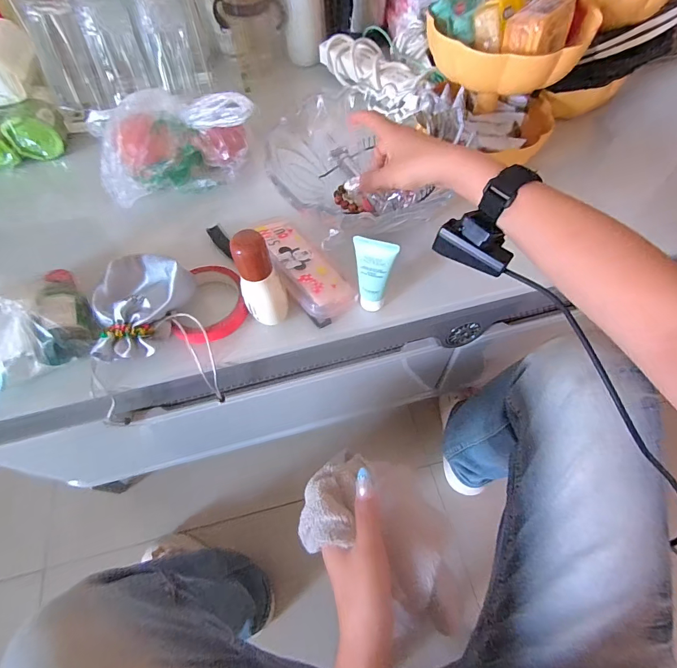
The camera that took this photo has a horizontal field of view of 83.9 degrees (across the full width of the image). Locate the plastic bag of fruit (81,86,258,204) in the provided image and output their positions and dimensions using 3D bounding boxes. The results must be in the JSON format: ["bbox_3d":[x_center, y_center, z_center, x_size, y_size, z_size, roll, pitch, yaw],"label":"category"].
[{"bbox_3d":[-0.219,-0.260,0.511,0.210,0.110,0.077,-12,60,-3],"label":"plastic bag of fruit"}]

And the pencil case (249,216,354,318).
[{"bbox_3d":[-0.049,-0.085,0.452,0.061,0.037,0.151,-33,63,-15],"label":"pencil case"}]

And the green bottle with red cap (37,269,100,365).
[{"bbox_3d":[-0.294,-0.026,0.405,0.037,0.039,0.108,-15,75,-6],"label":"green bottle with red cap"}]

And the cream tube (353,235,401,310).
[{"bbox_3d":[0.036,-0.059,0.394,0.041,0.091,0.018,12,61,10],"label":"cream tube"}]

